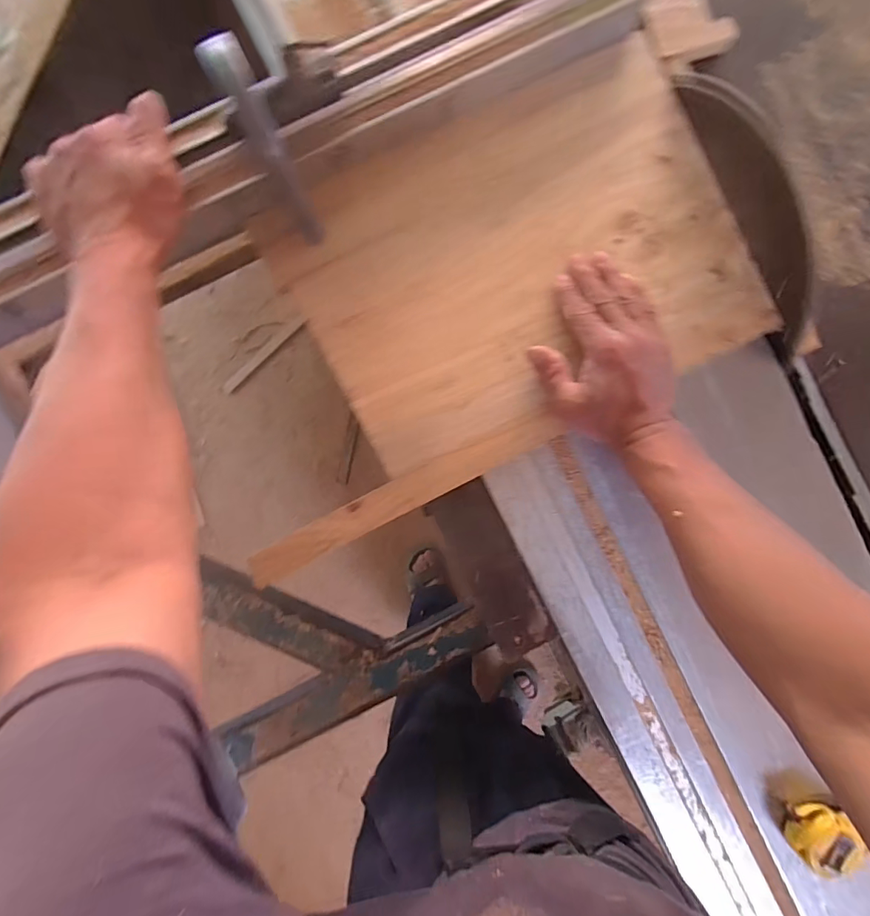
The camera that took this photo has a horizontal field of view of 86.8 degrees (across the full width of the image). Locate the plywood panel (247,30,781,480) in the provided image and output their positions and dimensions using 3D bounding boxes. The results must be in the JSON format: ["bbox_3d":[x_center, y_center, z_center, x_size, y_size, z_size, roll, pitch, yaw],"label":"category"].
[{"bbox_3d":[0.081,-0.166,0.412,0.382,0.024,0.274,-28,94,-3],"label":"plywood panel"}]

